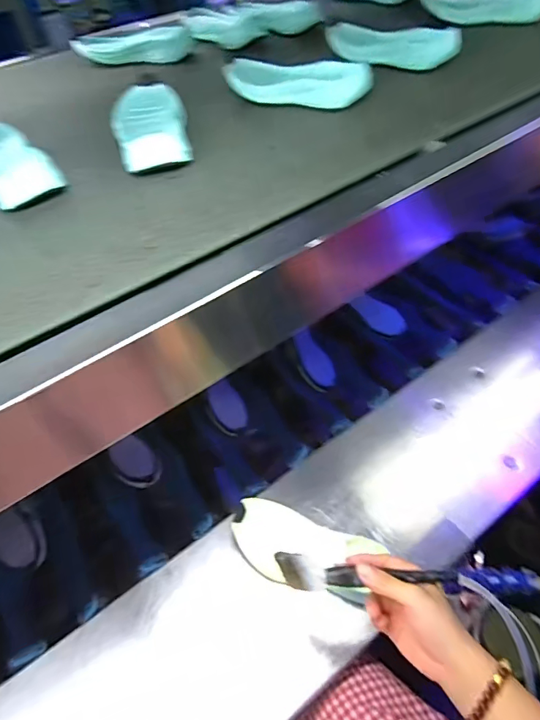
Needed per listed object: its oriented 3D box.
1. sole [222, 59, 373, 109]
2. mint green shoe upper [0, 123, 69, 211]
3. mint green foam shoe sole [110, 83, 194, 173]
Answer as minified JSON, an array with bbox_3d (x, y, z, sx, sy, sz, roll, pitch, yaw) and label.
[{"bbox_3d":[0.028,-0.361,0.572,0.202,0.037,0.066,23,56,23],"label":"sole"},{"bbox_3d":[-0.301,-0.220,0.488,0.085,0.038,0.182,-34,55,-20],"label":"mint green shoe upper"},{"bbox_3d":[-0.142,-0.284,0.526,0.087,0.033,0.177,-16,51,-7],"label":"mint green foam shoe sole"}]

